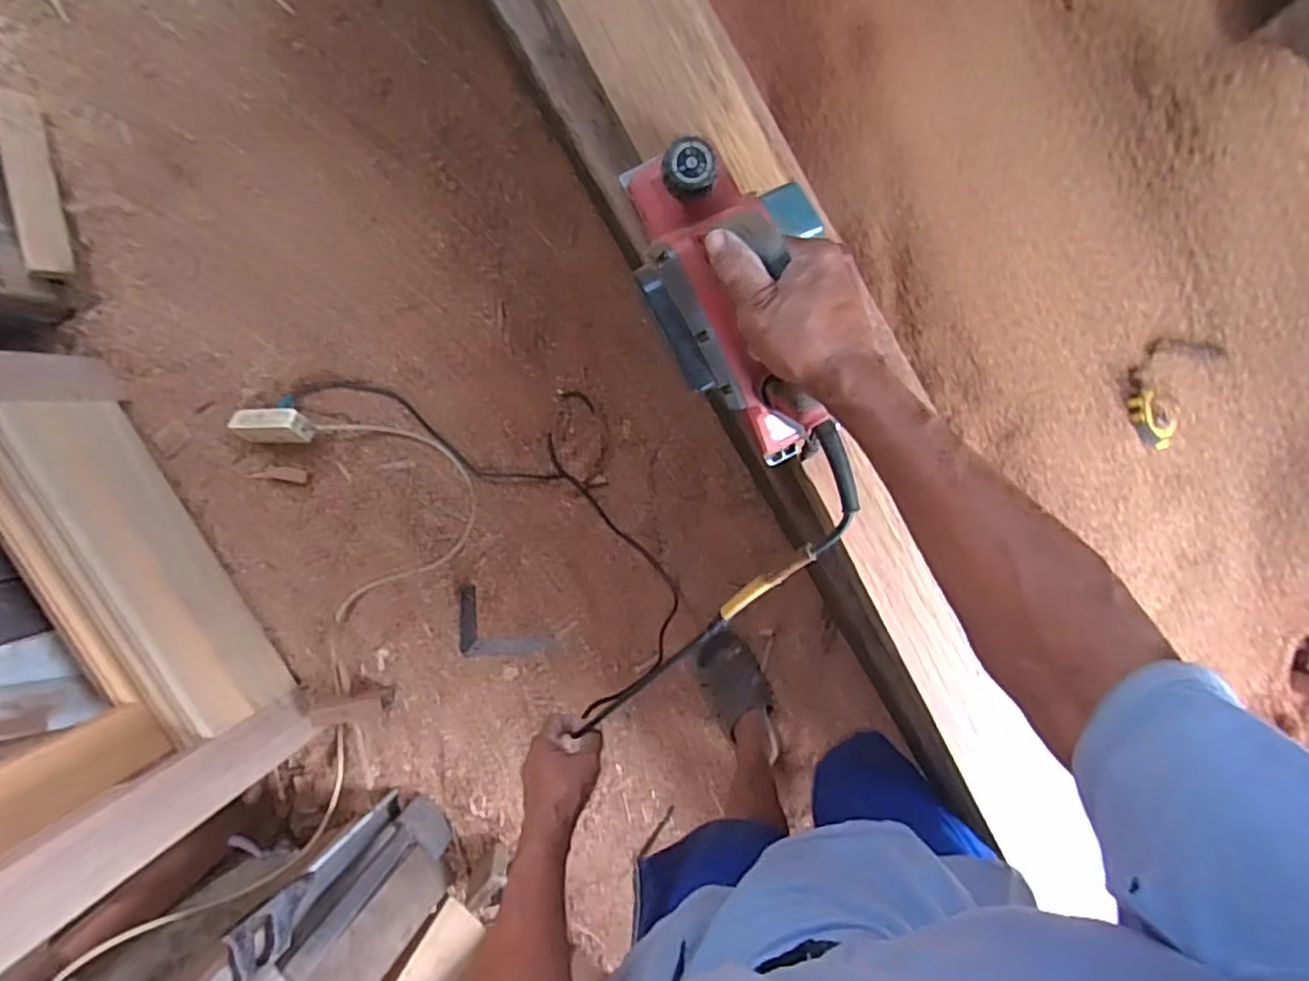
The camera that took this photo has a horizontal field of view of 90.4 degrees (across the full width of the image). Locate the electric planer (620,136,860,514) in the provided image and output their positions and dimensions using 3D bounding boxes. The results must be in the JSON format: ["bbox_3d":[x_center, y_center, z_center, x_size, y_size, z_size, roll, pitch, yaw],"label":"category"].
[{"bbox_3d":[0.083,-0.129,0.496,0.133,0.147,0.298,-26,97,0],"label":"electric planer"}]

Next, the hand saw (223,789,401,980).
[{"bbox_3d":[-0.561,0.654,1.106,0.031,0.337,0.078,-37,93,33],"label":"hand saw"}]

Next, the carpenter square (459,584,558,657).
[{"bbox_3d":[-0.281,0.252,1.250,0.183,0.005,0.134,1,92,-1],"label":"carpenter square"}]

